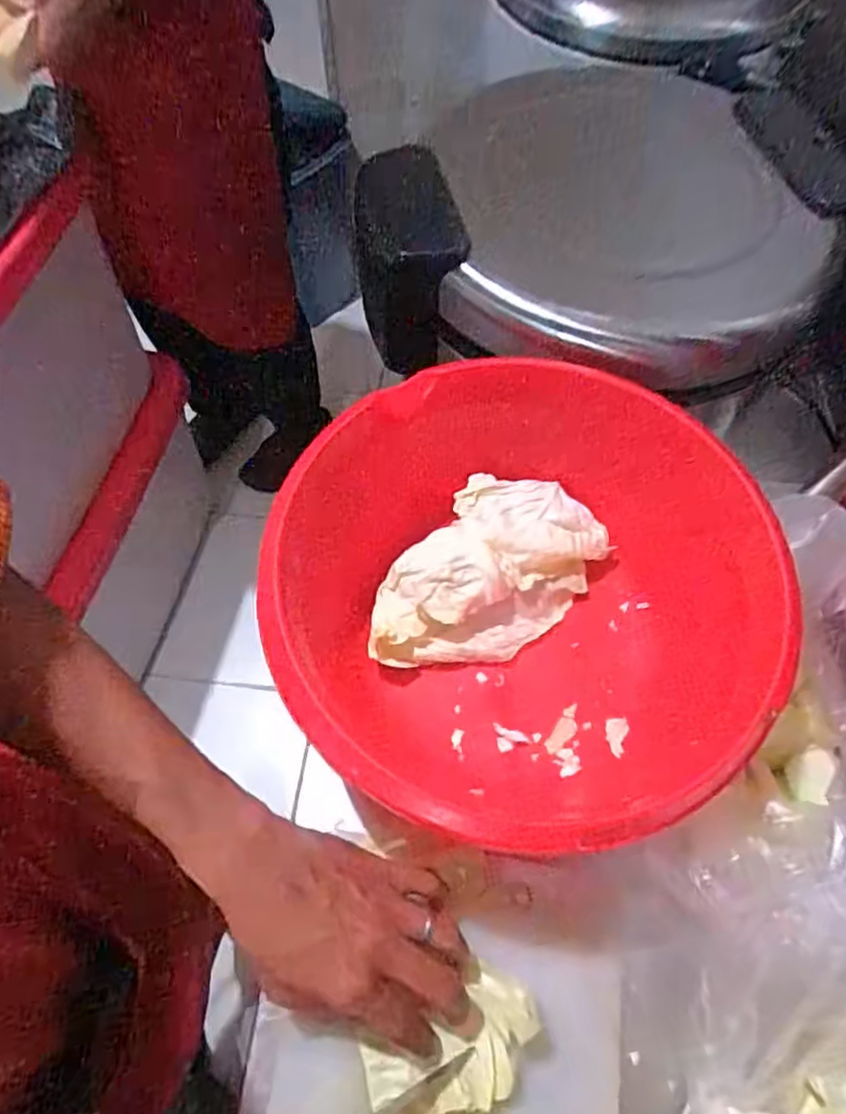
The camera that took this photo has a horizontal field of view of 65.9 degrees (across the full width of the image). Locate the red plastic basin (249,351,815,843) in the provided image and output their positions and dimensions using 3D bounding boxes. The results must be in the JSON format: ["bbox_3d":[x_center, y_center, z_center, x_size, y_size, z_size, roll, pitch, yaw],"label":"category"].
[{"bbox_3d":[0.066,0.031,0.442,0.325,0.120,0.303,0,63,0],"label":"red plastic basin"}]

